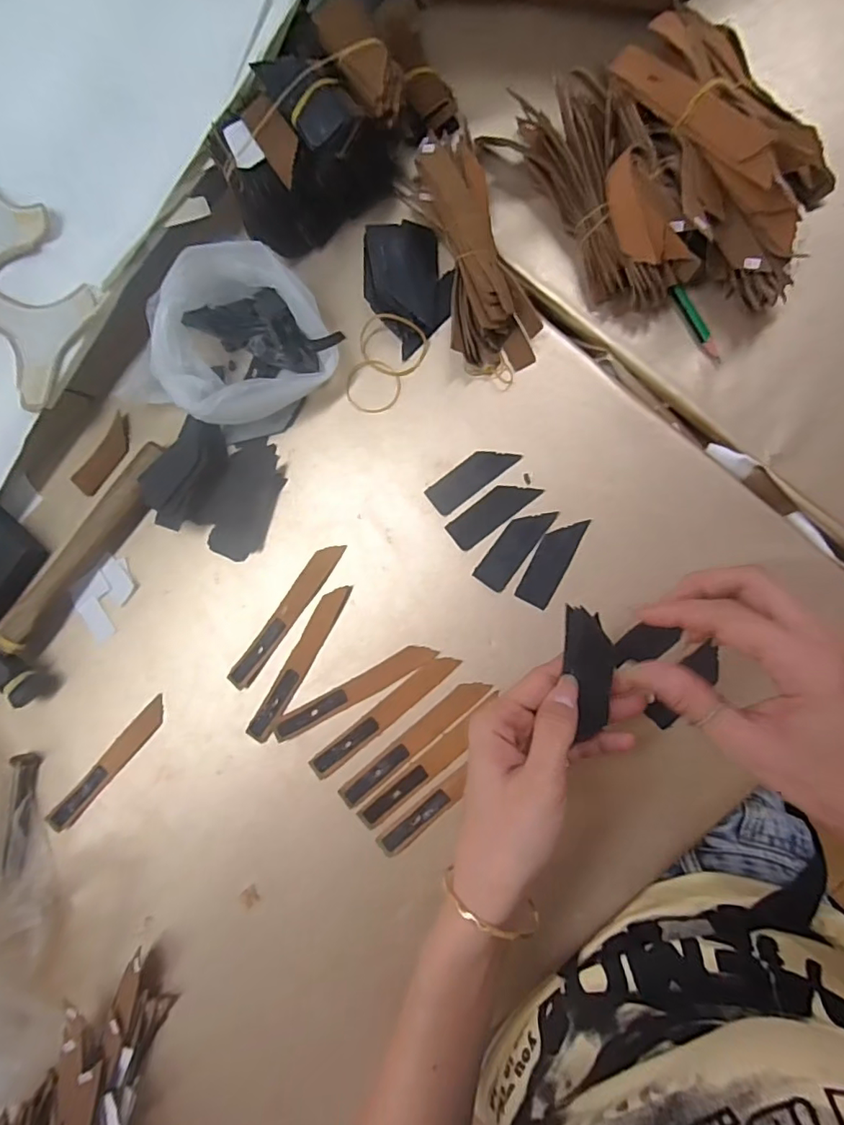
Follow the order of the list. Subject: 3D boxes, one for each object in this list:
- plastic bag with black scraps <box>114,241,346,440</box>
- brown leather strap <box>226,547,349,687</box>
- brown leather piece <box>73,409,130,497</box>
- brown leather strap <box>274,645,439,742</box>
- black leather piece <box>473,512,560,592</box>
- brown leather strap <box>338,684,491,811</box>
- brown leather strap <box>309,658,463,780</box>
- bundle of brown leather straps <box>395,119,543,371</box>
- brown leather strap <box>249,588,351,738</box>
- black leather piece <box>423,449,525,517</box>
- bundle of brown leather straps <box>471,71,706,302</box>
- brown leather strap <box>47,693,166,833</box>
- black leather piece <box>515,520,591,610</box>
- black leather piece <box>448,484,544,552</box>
[{"bbox_3d":[-0.134,-0.142,0.376,0.113,0.068,0.135,40,95,8],"label":"plastic bag with black scraps"},{"bbox_3d":[-0.098,0.038,0.391,0.018,0.004,0.123,37,94,9],"label":"brown leather strap"},{"bbox_3d":[-0.246,-0.083,0.423,0.023,0.004,0.068,41,98,3],"label":"brown leather piece"},{"bbox_3d":[-0.048,0.089,0.374,0.124,0.004,0.016,-29,84,7],"label":"brown leather strap"},{"bbox_3d":[0.062,-0.011,0.364,0.023,0.004,0.063,37,94,9],"label":"black leather piece"},{"bbox_3d":[-0.006,0.122,0.367,0.123,0.004,0.017,-43,82,6],"label":"brown leather strap"},{"bbox_3d":[-0.027,0.104,0.372,0.123,0.004,0.017,-40,82,6],"label":"brown leather strap"},{"bbox_3d":[0.031,-0.208,0.362,0.055,0.039,0.155,-19,85,8],"label":"bundle of brown leather straps"},{"bbox_3d":[-0.087,0.070,0.383,0.016,0.005,0.123,30,93,9],"label":"brown leather strap"},{"bbox_3d":[0.033,-0.059,0.370,0.063,0.004,0.023,-37,83,6],"label":"black leather piece"},{"bbox_3d":[0.111,-0.237,0.343,0.068,0.047,0.160,-30,84,7],"label":"bundle of brown leather straps"},{"bbox_3d":[-0.232,0.150,0.402,0.017,0.008,0.124,43,95,8],"label":"brown leather strap"},{"bbox_3d":[0.086,-0.001,0.359,0.022,0.004,0.063,27,92,9],"label":"black leather piece"},{"bbox_3d":[0.047,-0.035,0.367,0.064,0.004,0.023,-38,83,6],"label":"black leather piece"}]

